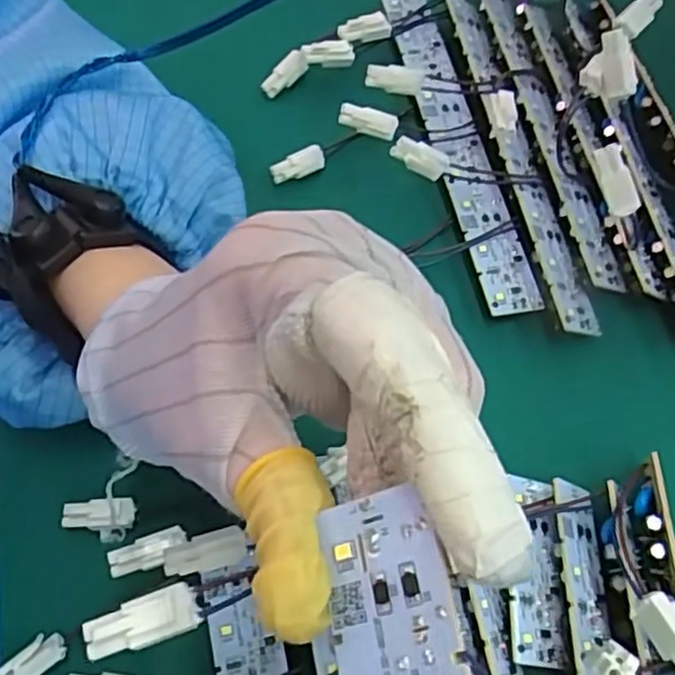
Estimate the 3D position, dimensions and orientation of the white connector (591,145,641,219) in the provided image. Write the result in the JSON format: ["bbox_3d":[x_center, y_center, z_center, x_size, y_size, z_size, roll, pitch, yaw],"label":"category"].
[{"bbox_3d":[0.104,-0.058,0.259,0.011,0.006,0.027,-28,103,-12],"label":"white connector"}]

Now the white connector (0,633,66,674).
[{"bbox_3d":[-0.108,0.114,0.242,0.027,0.005,0.011,-34,70,-14],"label":"white connector"}]

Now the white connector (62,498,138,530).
[{"bbox_3d":[-0.090,0.067,0.261,0.026,0.007,0.010,-4,66,-1],"label":"white connector"}]

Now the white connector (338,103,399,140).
[{"bbox_3d":[0.014,-0.094,0.304,0.029,0.012,0.007,8,62,-31],"label":"white connector"}]

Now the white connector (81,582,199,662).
[{"bbox_3d":[-0.046,0.067,0.162,0.026,0.005,0.011,-17,67,-7],"label":"white connector"}]

